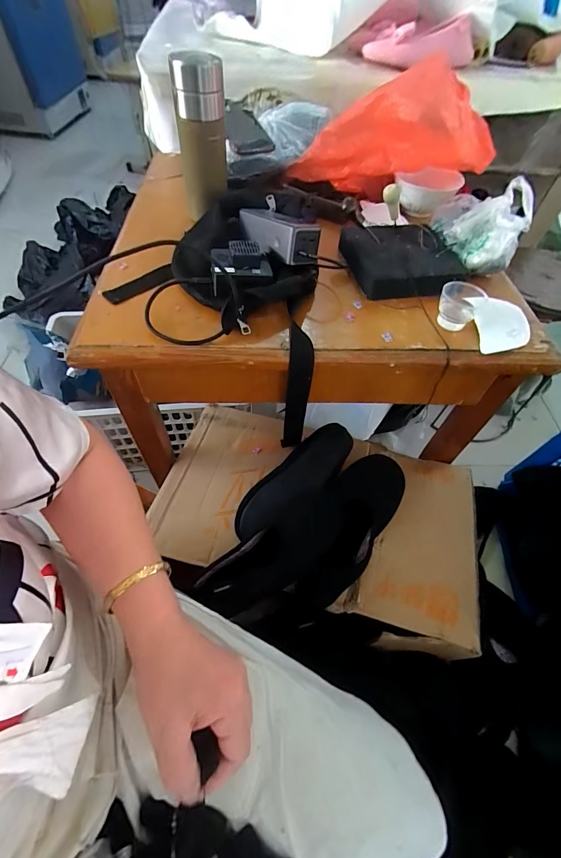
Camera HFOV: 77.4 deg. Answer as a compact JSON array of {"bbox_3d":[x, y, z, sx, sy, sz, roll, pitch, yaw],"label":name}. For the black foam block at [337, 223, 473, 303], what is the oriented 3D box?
[{"bbox_3d":[0.177,-0.253,0.526,0.152,0.036,0.161,-14,58,-13],"label":"black foam block"}]

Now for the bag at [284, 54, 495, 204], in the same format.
[{"bbox_3d":[0.165,-0.463,0.571,0.304,0.143,0.078,13,52,34],"label":"bag"}]

